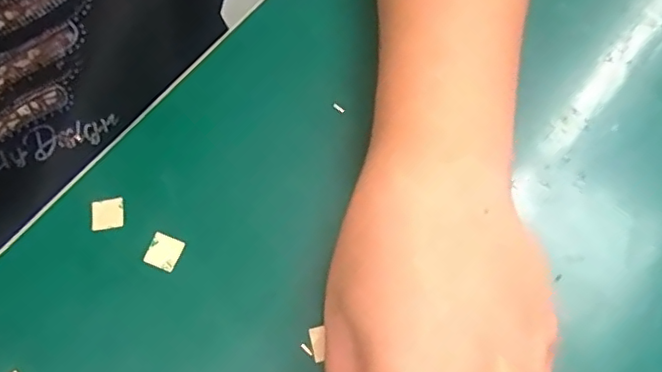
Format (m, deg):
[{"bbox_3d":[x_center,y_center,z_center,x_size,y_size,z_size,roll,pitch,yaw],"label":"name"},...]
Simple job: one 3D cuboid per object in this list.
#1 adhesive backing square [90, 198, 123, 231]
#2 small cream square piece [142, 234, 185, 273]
[{"bbox_3d":[-0.111,0.014,0.277,0.016,0.004,0.015,-8,70,-1],"label":"adhesive backing square"},{"bbox_3d":[-0.080,0.032,0.269,0.015,0.004,0.016,19,72,9],"label":"small cream square piece"}]

